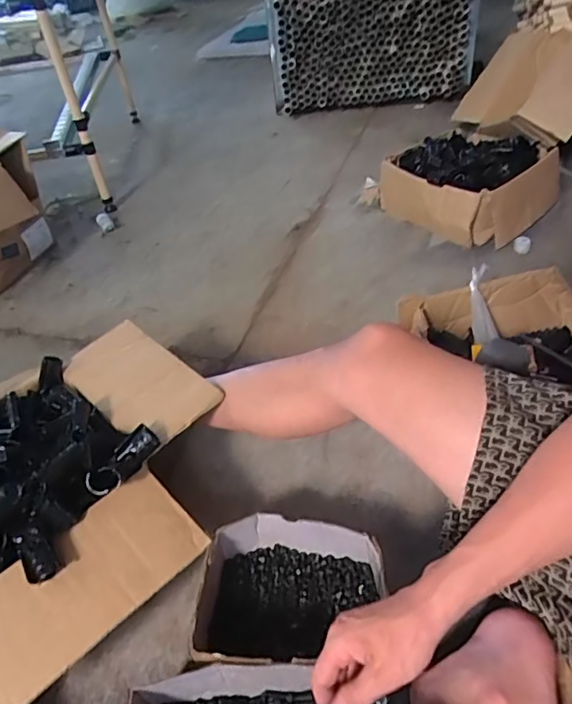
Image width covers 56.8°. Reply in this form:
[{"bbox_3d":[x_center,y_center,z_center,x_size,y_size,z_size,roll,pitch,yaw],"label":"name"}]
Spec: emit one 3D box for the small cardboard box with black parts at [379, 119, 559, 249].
[{"bbox_3d":[0.479,-0.432,1.328,0.388,0.150,0.347,-30,47,-24],"label":"small cardboard box with black parts"}]

